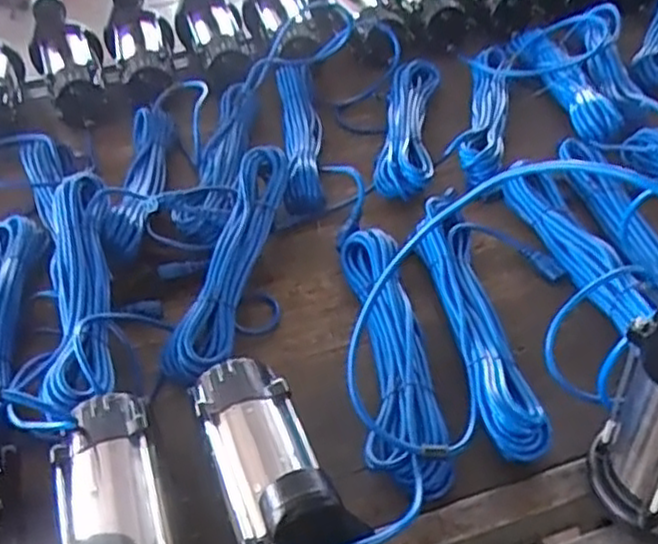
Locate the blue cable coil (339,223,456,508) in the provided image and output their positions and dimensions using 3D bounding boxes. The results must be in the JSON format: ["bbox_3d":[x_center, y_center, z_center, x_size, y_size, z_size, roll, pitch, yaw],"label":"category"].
[{"bbox_3d":[0.059,0.069,0.772,0.084,0.063,0.352,-6,42,-1],"label":"blue cable coil"}]

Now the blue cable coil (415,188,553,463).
[{"bbox_3d":[0.150,0.038,0.786,0.073,0.052,0.352,-7,42,-1],"label":"blue cable coil"}]

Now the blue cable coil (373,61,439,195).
[{"bbox_3d":[0.118,-0.208,1.075,0.079,0.053,0.316,4,43,10],"label":"blue cable coil"}]

